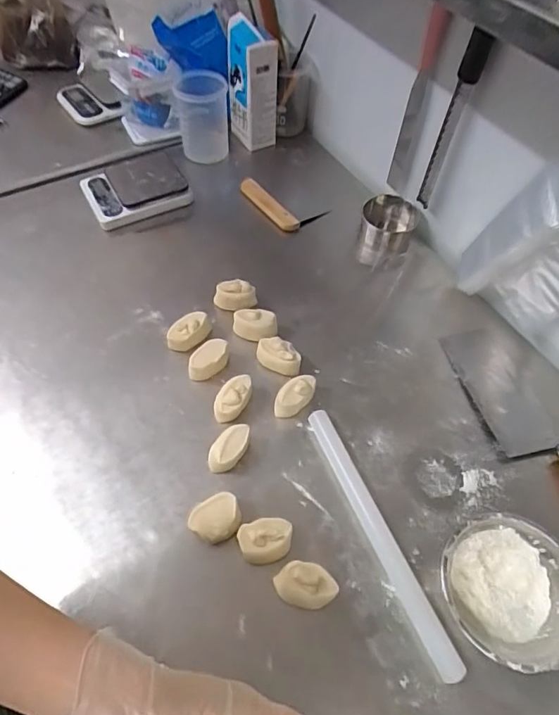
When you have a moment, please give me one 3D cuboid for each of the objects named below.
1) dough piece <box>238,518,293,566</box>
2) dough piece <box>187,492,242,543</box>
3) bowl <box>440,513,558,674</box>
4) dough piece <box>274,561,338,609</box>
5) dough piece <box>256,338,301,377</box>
[{"bbox_3d":[-0.016,0.208,0.555,0.062,0.038,0.048,-15,59,-12],"label":"dough piece"},{"bbox_3d":[-0.076,0.187,0.568,0.057,0.040,0.054,5,57,0],"label":"dough piece"},{"bbox_3d":[0.251,0.253,0.531,0.146,0.053,0.140,1,57,-2],"label":"bowl"},{"bbox_3d":[0.028,0.250,0.531,0.065,0.046,0.041,15,57,7],"label":"dough piece"},{"bbox_3d":[-0.001,-0.002,0.699,0.069,0.044,0.033,21,58,11],"label":"dough piece"}]

